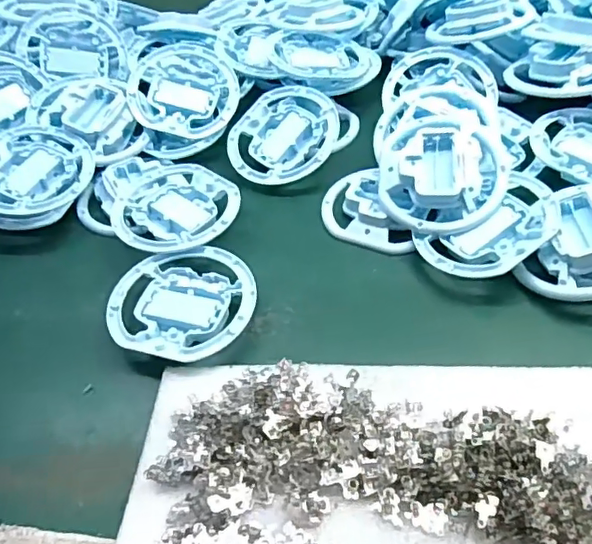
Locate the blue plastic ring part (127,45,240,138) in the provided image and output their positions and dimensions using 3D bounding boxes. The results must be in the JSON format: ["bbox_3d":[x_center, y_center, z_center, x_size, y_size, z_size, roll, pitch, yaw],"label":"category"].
[{"bbox_3d":[-0.110,-0.179,0.559,0.104,0.020,0.104,12,70,-1],"label":"blue plastic ring part"}]

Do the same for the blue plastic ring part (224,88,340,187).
[{"bbox_3d":[-0.013,-0.132,0.523,0.100,0.025,0.101,-12,53,-5],"label":"blue plastic ring part"}]

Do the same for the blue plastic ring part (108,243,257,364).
[{"bbox_3d":[-0.082,0.026,0.411,0.103,0.022,0.096,-2,53,2],"label":"blue plastic ring part"}]

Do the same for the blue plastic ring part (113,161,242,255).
[{"bbox_3d":[-0.105,-0.056,0.471,0.112,0.017,0.099,35,62,26],"label":"blue plastic ring part"}]

